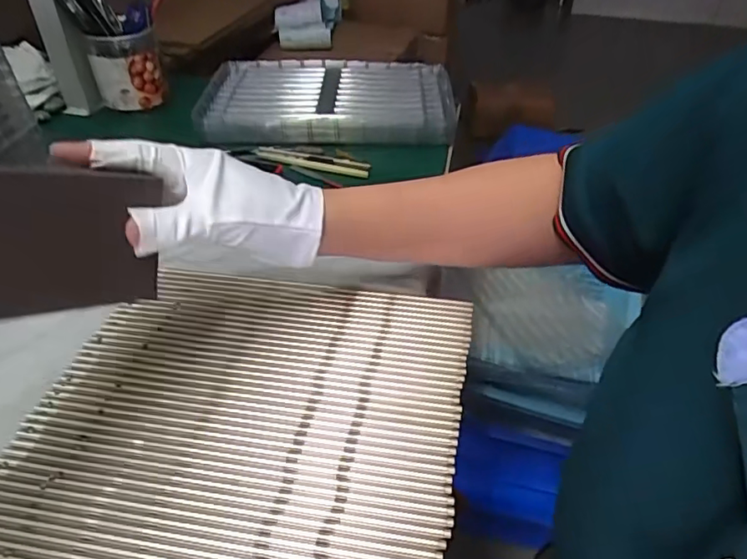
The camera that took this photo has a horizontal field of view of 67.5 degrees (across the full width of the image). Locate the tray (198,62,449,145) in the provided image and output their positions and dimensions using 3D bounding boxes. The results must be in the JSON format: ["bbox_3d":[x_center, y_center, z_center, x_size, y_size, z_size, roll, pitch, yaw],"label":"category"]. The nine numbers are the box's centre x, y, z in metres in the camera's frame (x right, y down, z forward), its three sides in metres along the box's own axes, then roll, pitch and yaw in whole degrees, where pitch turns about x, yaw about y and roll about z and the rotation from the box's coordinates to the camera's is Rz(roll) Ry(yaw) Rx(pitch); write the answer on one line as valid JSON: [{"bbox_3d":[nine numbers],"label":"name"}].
[{"bbox_3d":[-0.056,-0.221,0.682,0.296,0.038,0.182,1,40,-1],"label":"tray"}]

